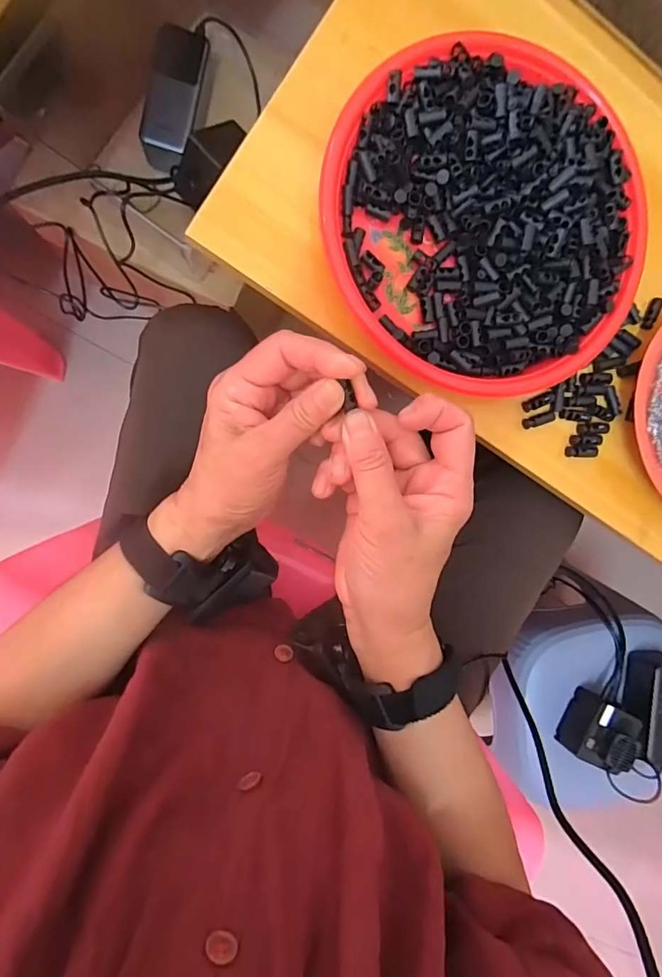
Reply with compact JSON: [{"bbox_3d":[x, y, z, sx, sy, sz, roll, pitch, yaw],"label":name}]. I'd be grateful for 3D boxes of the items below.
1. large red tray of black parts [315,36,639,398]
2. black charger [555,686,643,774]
[{"bbox_3d":[0.111,-0.189,0.337,0.232,0.042,0.225,10,91,-10],"label":"large red tray of black parts"},{"bbox_3d":[0.346,0.312,0.602,0.079,0.052,0.080,31,88,-10],"label":"black charger"}]

